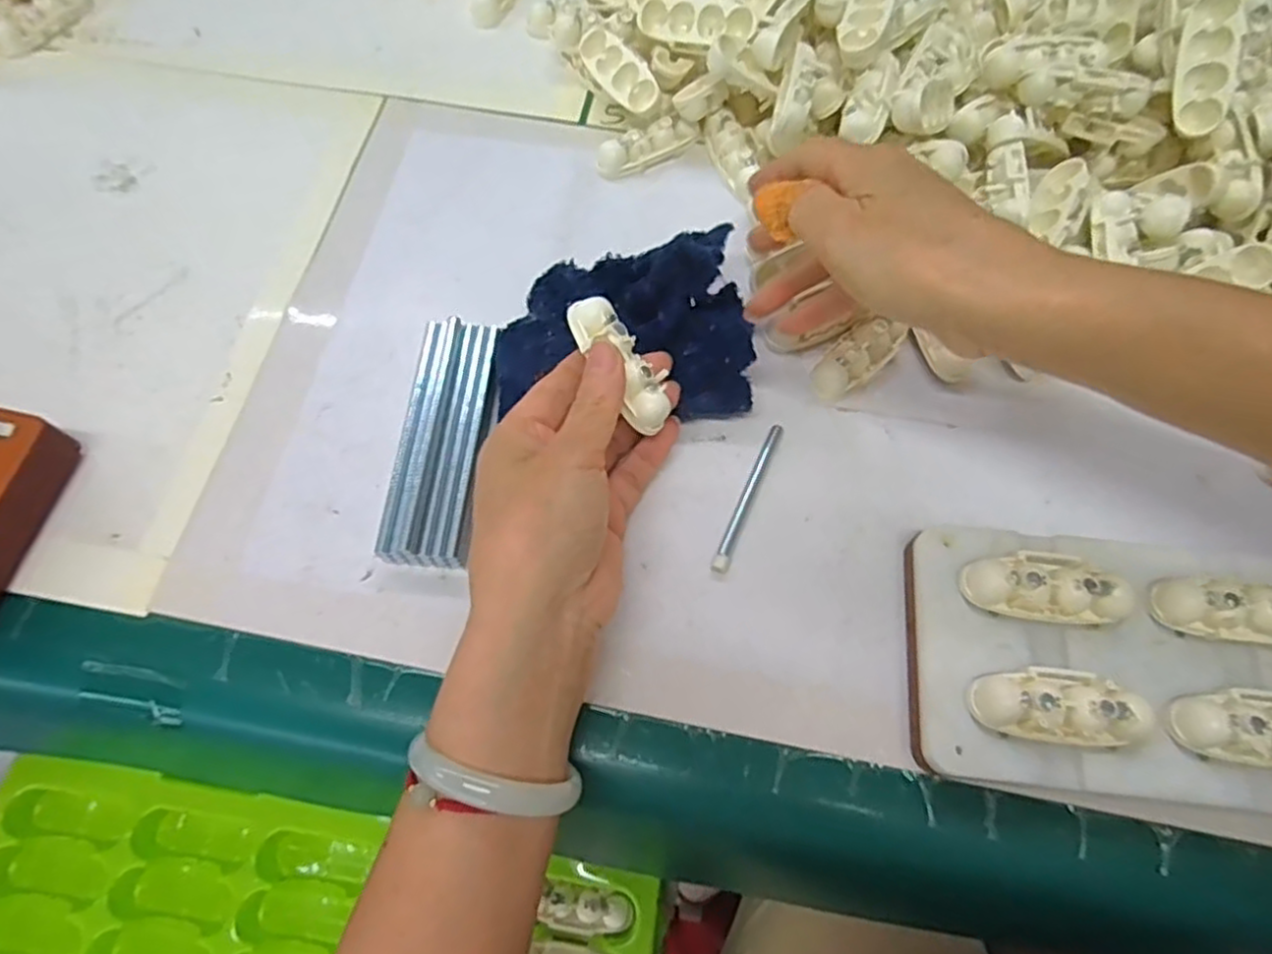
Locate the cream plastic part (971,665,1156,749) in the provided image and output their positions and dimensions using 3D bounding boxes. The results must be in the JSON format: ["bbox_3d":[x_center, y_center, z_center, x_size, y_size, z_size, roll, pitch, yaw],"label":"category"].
[{"bbox_3d":[0.157,0.086,0.274,0.059,0.015,0.026,4,67,2],"label":"cream plastic part"}]

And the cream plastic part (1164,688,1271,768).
[{"bbox_3d":[0.231,0.092,0.271,0.059,0.015,0.026,5,67,2],"label":"cream plastic part"}]

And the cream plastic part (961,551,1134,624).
[{"bbox_3d":[0.163,0.044,0.293,0.061,0.015,0.026,2,67,1],"label":"cream plastic part"}]

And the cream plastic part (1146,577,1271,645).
[{"bbox_3d":[0.236,0.052,0.288,0.059,0.016,0.021,6,67,3],"label":"cream plastic part"}]

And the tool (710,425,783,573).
[{"bbox_3d":[0.051,0.008,0.332,0.007,0.004,0.077,23,69,10],"label":"tool"}]

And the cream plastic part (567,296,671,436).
[{"bbox_3d":[-0.005,-0.051,0.308,0.022,0.016,0.063,-33,85,-13],"label":"cream plastic part"}]

